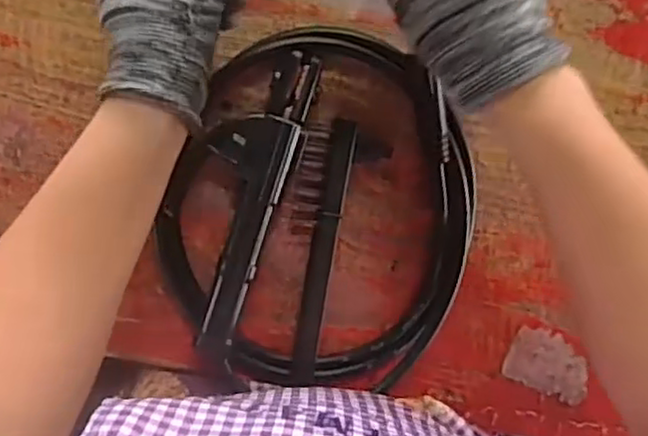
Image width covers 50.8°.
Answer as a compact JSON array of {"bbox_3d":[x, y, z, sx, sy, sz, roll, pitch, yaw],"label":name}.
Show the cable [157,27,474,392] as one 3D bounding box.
[{"bbox_3d":[0.004,-0.007,0.446,0.216,0.038,0.238,23,95,-6],"label":"cable"}]

